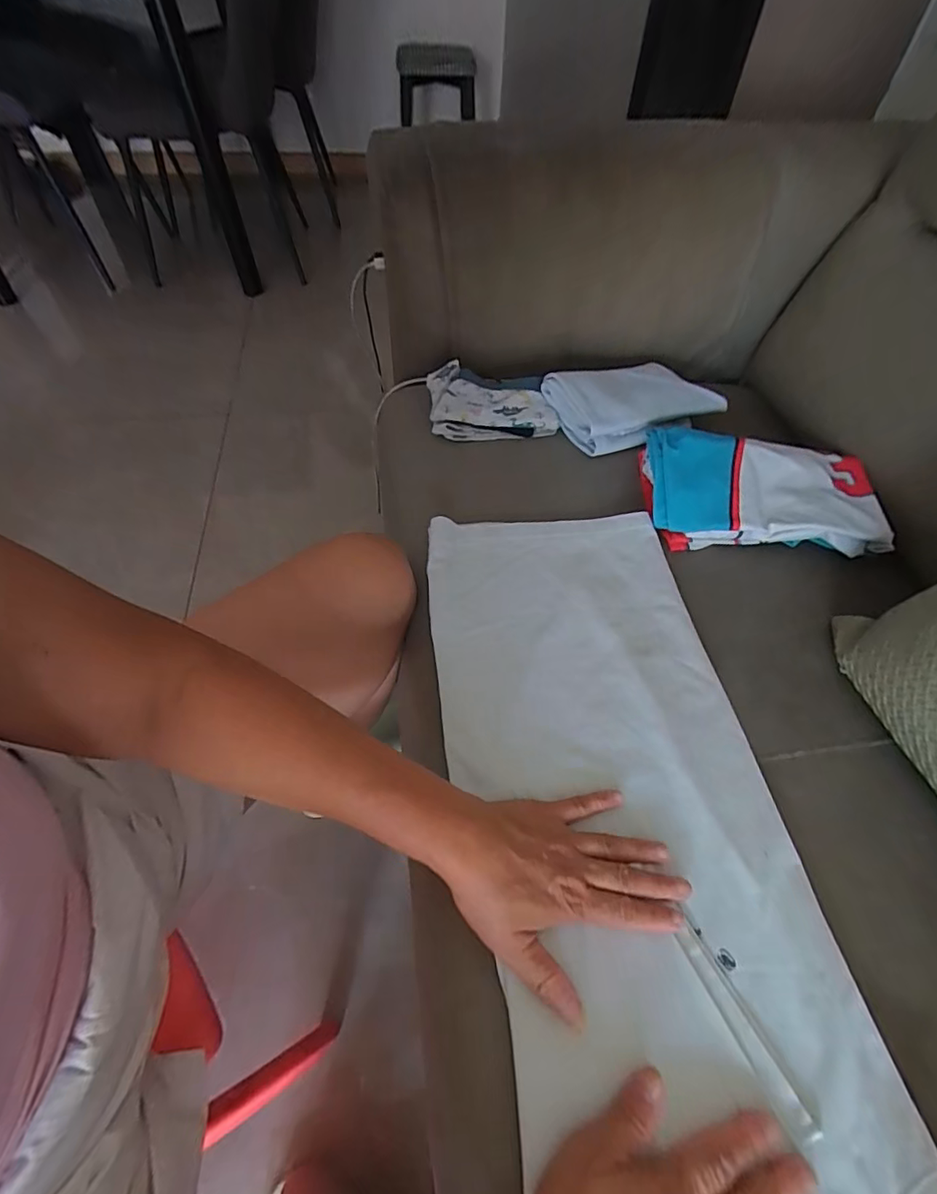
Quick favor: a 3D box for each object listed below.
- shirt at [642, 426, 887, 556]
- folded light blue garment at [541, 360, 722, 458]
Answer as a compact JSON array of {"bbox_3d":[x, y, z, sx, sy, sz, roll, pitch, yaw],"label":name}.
[{"bbox_3d":[0.323,-0.117,0.578,0.243,0.067,0.120,5,53,3],"label":"shirt"},{"bbox_3d":[0.206,-0.248,0.667,0.196,0.048,0.108,-18,56,-14],"label":"folded light blue garment"}]

